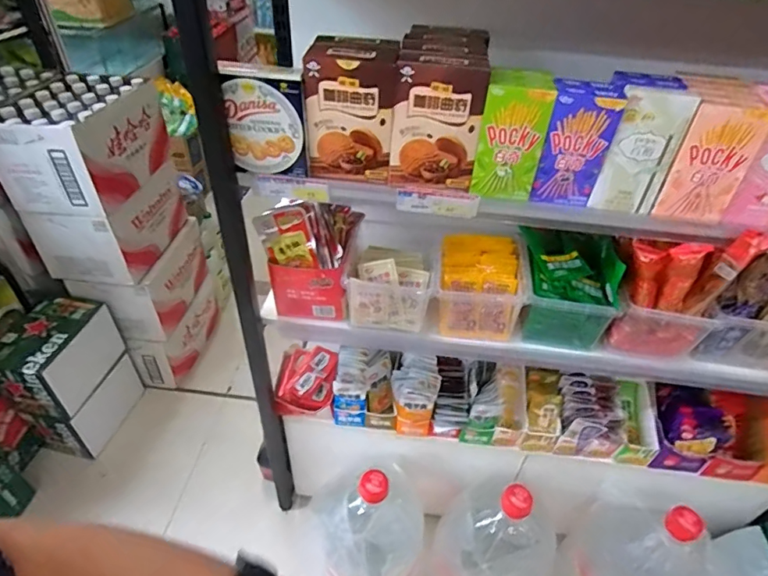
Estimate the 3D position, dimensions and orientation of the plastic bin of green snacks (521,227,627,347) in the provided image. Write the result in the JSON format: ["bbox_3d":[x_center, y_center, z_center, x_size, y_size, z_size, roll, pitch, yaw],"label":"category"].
[{"bbox_3d":[0.326,0.000,0.866,0.149,0.156,0.184,8,42,5],"label":"plastic bin of green snacks"}]

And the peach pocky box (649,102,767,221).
[{"bbox_3d":[0.412,-0.154,0.600,0.088,0.144,0.014,7,42,5],"label":"peach pocky box"}]

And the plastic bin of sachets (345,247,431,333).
[{"bbox_3d":[0.013,-0.019,0.895,0.144,0.096,0.170,5,42,2],"label":"plastic bin of sachets"}]

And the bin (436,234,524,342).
[{"bbox_3d":[0.169,-0.005,0.895,0.151,0.113,0.170,5,42,2],"label":"bin"}]

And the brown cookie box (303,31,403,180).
[{"bbox_3d":[-0.043,-0.242,0.652,0.115,0.161,0.081,3,42,0],"label":"brown cookie box"}]

